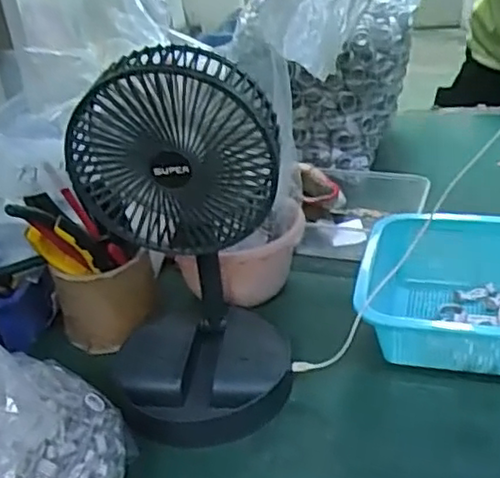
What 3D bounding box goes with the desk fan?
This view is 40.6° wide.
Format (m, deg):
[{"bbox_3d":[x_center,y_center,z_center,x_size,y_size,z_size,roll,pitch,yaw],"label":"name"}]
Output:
[{"bbox_3d":[-0.055,0.011,0.559,0.160,0.290,0.133,-16,31,-14],"label":"desk fan"}]

